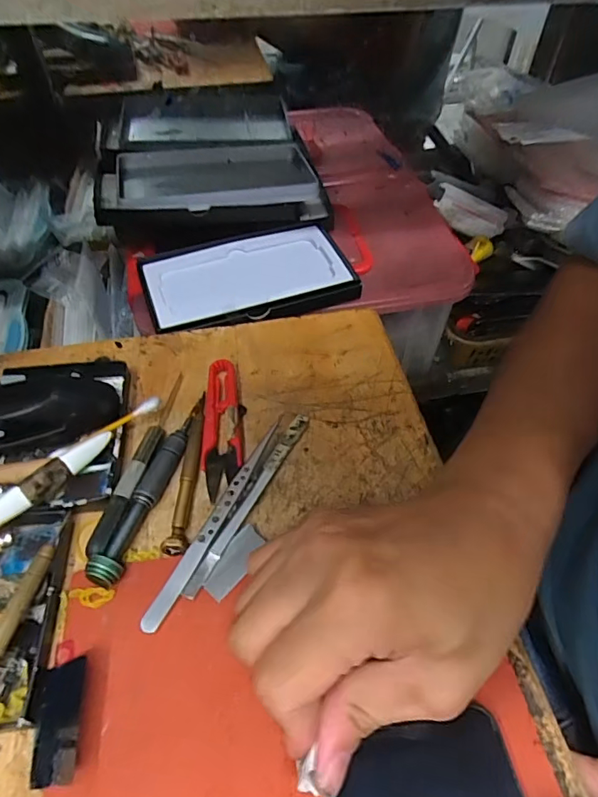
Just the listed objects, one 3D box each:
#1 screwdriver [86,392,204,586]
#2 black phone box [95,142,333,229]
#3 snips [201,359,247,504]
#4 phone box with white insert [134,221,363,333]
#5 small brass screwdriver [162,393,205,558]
[{"bbox_3d":[-0.080,0.043,0.282,0.014,0.016,0.127,12,52,8],"label":"screwdriver"},{"bbox_3d":[-0.080,-0.204,0.487,0.218,0.046,0.115,-9,52,-8],"label":"black phone box"},{"bbox_3d":[-0.047,0.014,0.312,0.024,0.009,0.097,-1,51,-3],"label":"snips"},{"bbox_3d":[-0.045,-0.106,0.429,0.170,0.020,0.103,-13,52,-12],"label":"phone box with white insert"},{"bbox_3d":[-0.063,0.038,0.292,0.012,0.008,0.107,2,51,0],"label":"small brass screwdriver"}]

